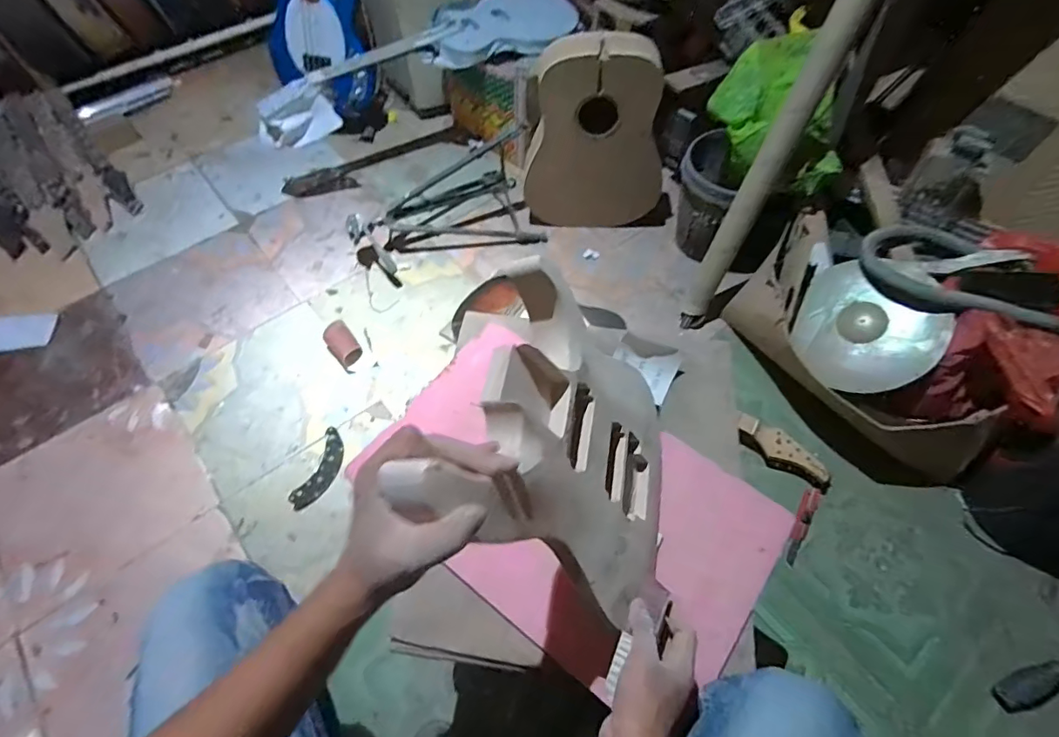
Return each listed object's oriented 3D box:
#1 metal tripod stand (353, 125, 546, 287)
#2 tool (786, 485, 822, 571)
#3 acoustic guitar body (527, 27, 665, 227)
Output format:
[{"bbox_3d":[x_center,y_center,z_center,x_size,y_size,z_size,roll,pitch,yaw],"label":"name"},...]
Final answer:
[{"bbox_3d":[-0.239,-0.445,1.397,0.516,0.220,0.273,-24,62,-14],"label":"metal tripod stand"},{"bbox_3d":[0.588,0.340,1.089,0.029,0.028,0.180,29,63,16],"label":"tool"},{"bbox_3d":[0.177,-0.586,1.335,0.370,0.500,0.099,4,59,3],"label":"acoustic guitar body"}]

